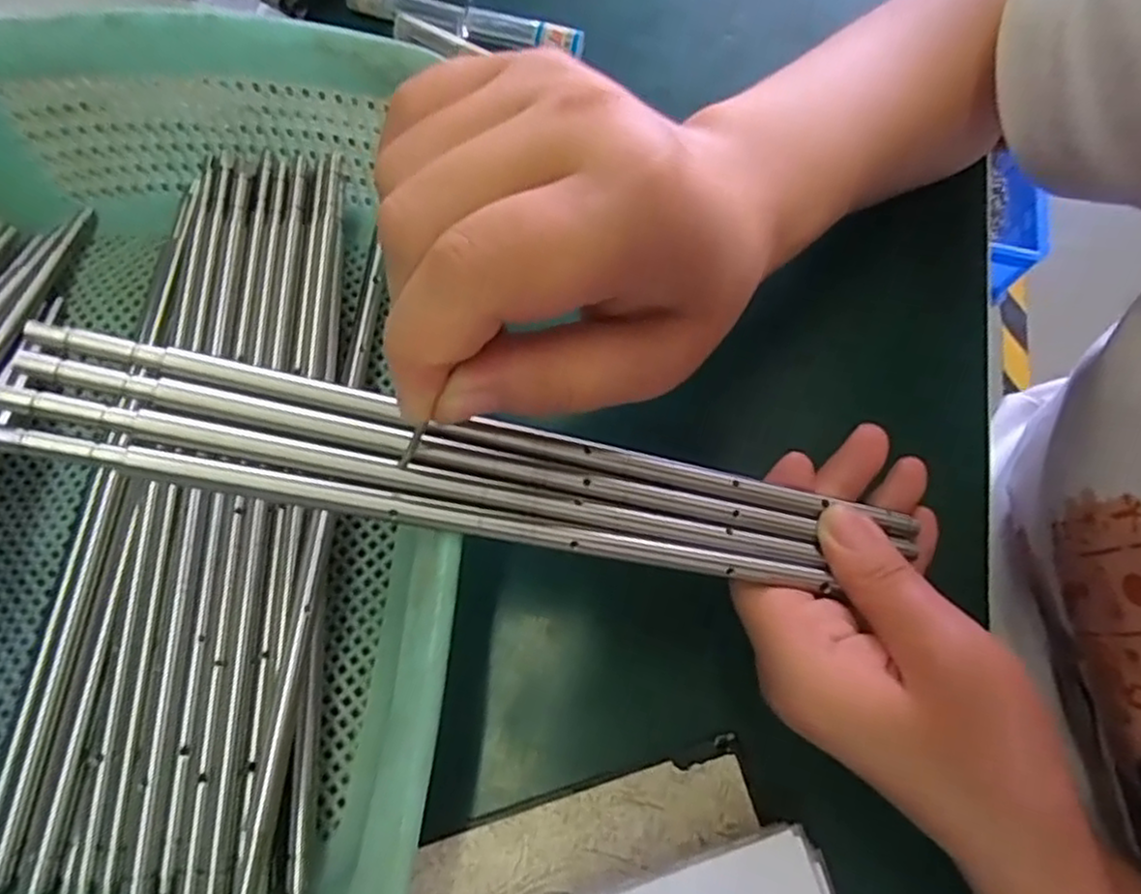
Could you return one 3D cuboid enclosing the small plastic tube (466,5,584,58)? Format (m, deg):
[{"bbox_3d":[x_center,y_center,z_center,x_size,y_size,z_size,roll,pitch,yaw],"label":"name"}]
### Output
[{"bbox_3d":[-0.022,-0.195,0.339,0.058,0.008,0.012,16,70,4],"label":"small plastic tube"}]

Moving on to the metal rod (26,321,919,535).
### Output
[{"bbox_3d":[-0.008,-0.001,0.200,0.243,0.004,0.008,13,68,-17],"label":"metal rod"}]

